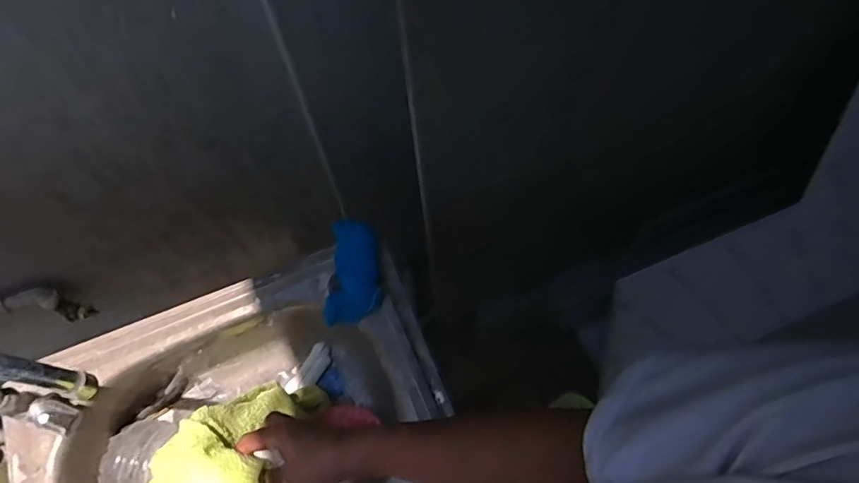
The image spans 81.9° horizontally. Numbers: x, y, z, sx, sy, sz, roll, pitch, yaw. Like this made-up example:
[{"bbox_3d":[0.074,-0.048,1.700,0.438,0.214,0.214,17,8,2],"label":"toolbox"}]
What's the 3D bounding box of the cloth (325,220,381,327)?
[{"bbox_3d":[-0.094,0.037,0.631,0.066,0.029,0.131,3,71,1],"label":"cloth"}]

